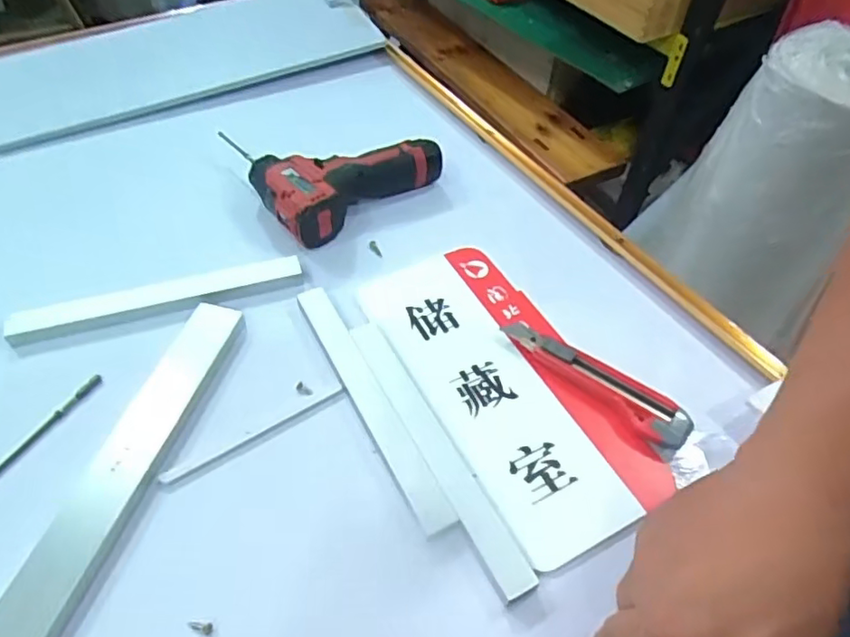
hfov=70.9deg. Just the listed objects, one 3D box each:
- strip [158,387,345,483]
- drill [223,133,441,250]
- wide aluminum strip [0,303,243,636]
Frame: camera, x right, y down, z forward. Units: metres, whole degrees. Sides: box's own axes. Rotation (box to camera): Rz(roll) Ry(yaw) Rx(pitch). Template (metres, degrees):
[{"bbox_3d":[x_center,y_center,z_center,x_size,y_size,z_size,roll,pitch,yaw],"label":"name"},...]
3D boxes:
[{"bbox_3d":[-0.128,0.086,0.453,0.145,0.004,0.008,-27,56,-21],"label":"strip"},{"bbox_3d":[-0.085,-0.157,0.627,0.185,0.055,0.140,-33,58,-25],"label":"drill"},{"bbox_3d":[-0.224,0.120,0.417,0.048,0.015,0.342,12,51,9],"label":"wide aluminum strip"}]

